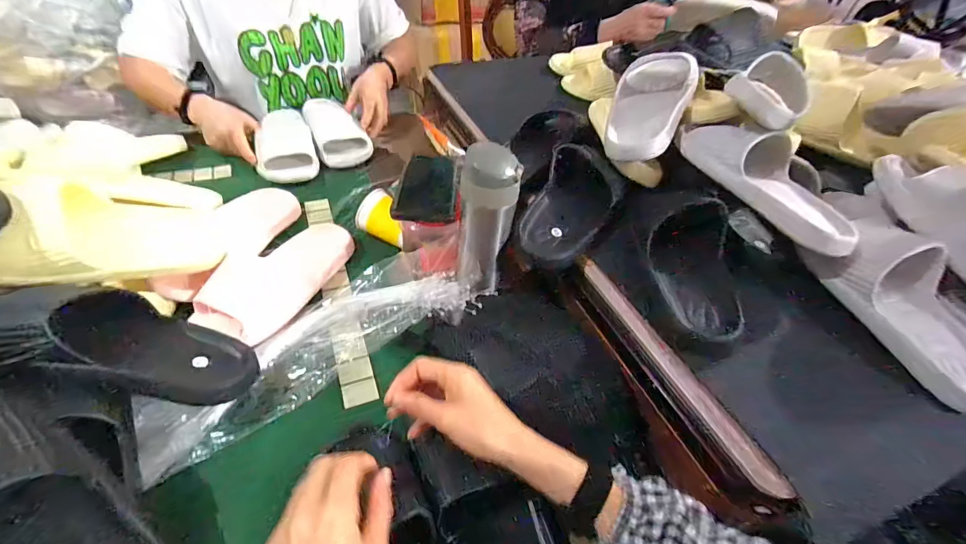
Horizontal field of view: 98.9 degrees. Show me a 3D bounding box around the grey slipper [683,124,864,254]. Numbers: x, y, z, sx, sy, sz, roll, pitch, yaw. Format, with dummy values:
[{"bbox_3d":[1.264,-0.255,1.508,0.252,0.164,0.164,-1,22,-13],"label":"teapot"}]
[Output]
[{"bbox_3d":[0.352,-0.120,0.501,0.107,0.065,0.225,-22,52,-25],"label":"grey slipper"}]

